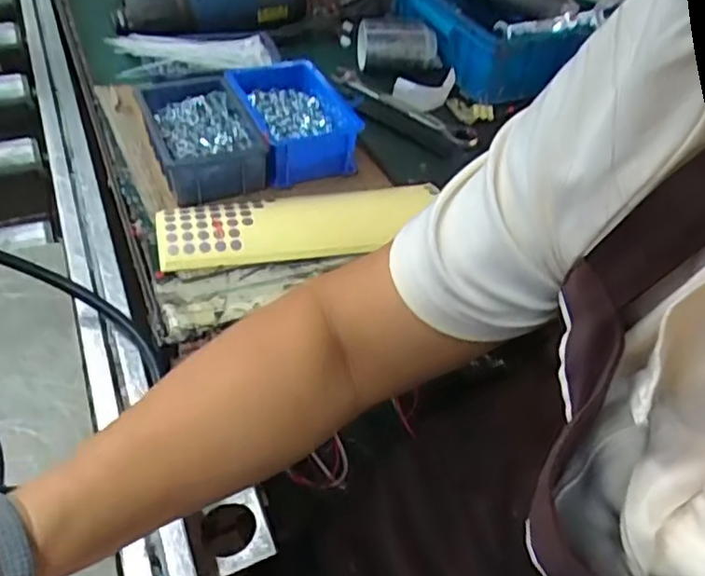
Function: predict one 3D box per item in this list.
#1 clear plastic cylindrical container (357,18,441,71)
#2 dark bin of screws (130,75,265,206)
[{"bbox_3d":[0.058,-0.316,0.853,0.105,0.057,0.068,-8,47,-14],"label":"clear plastic cylindrical container"},{"bbox_3d":[-0.149,-0.149,0.651,0.096,0.048,0.162,-14,48,-19],"label":"dark bin of screws"}]

